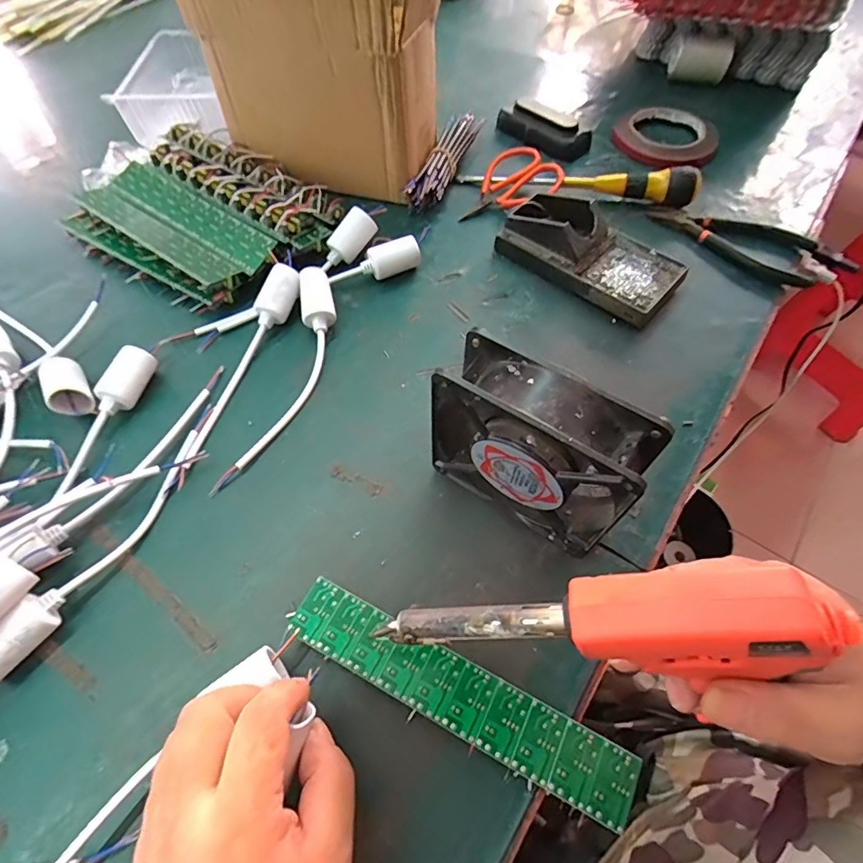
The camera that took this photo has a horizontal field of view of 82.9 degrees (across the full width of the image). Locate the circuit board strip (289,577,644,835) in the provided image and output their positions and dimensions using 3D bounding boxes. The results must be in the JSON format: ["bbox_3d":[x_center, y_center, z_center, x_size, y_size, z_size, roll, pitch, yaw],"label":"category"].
[{"bbox_3d":[0.013,0.148,0.279,0.201,0.017,0.035,25,63,14],"label":"circuit board strip"}]

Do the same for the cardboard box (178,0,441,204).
[{"bbox_3d":[-0.093,-0.361,0.456,0.195,0.158,0.149,13,61,7],"label":"cardboard box"}]

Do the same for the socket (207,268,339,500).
[{"bbox_3d":[-0.112,-0.045,0.380,0.039,0.030,0.199,11,61,6],"label":"socket"}]

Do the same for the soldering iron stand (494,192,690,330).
[{"bbox_3d":[0.144,-0.165,0.442,0.158,0.044,0.079,36,66,19],"label":"soldering iron stand"}]

